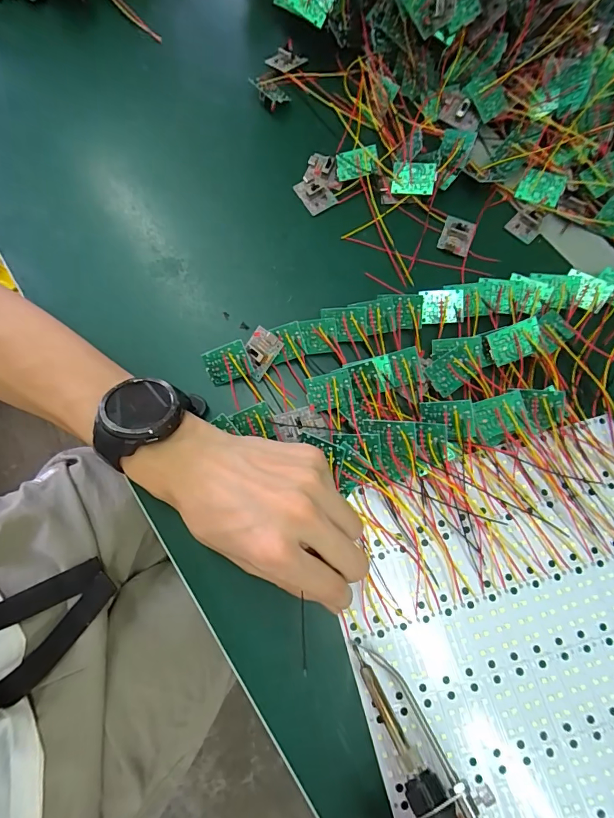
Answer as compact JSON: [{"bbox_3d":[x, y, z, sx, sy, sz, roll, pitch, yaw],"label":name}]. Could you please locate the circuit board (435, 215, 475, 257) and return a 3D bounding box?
[{"bbox_3d":[0.129,-0.149,0.342,0.026,0.010,0.034,20,75,4],"label":"circuit board"}]

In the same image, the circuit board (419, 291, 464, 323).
[{"bbox_3d":[0.108,-0.082,0.317,0.034,0.004,0.026,-1,105,3],"label":"circuit board"}]

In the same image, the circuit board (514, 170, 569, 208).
[{"bbox_3d":[0.205,-0.194,0.349,0.035,0.004,0.027,21,97,12],"label":"circuit board"}]

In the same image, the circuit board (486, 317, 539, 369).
[{"bbox_3d":[0.154,-0.049,0.294,0.035,0.004,0.026,-22,105,15],"label":"circuit board"}]

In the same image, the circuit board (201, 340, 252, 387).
[{"bbox_3d":[-0.060,-0.034,0.302,0.034,0.004,0.028,-17,106,14],"label":"circuit board"}]

